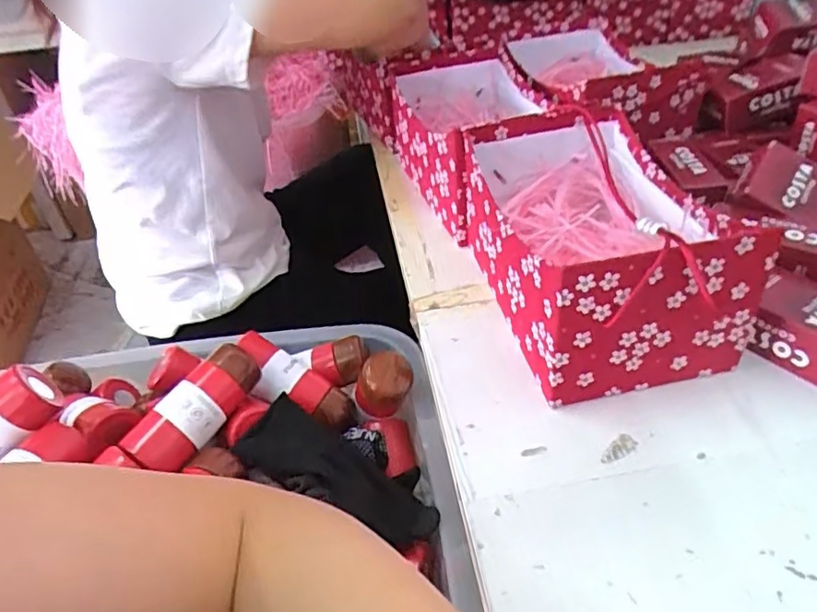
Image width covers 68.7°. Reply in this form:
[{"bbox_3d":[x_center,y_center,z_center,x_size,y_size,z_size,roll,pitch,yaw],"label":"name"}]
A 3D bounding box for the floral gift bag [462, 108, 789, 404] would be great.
[{"bbox_3d":[0.145,-0.051,0.472,0.151,0.120,0.224,-12,38,-6],"label":"floral gift bag"}]

